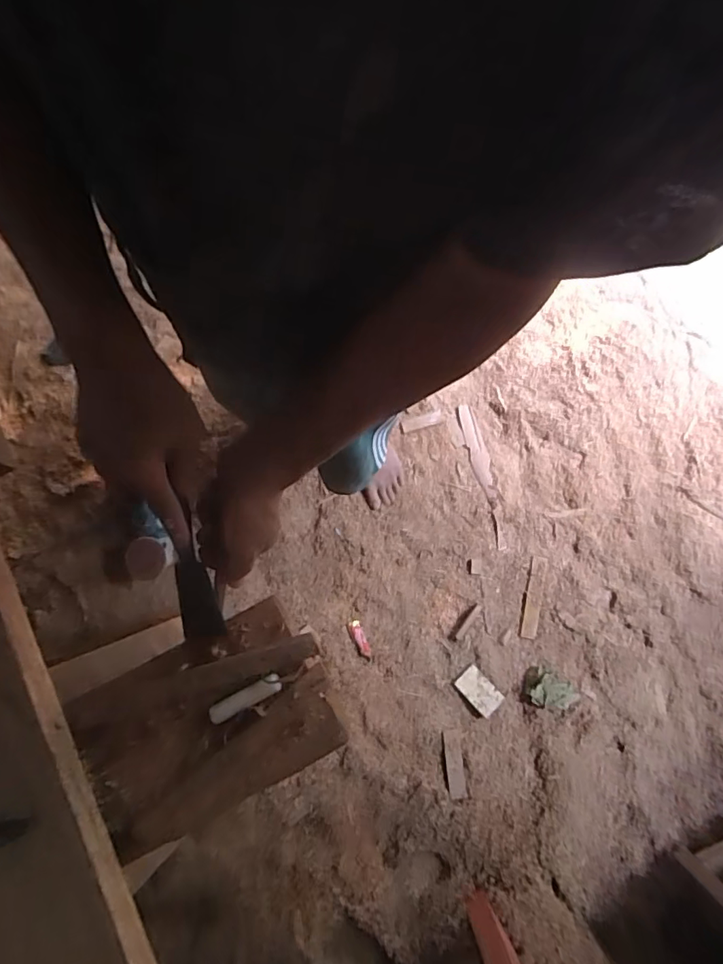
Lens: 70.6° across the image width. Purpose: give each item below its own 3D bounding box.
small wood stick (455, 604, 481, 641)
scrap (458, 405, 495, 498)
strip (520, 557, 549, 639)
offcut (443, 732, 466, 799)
[{"bbox_3d":[0.239,0.313,1.144,0.015,0.007,0.088,36,84,8],"label":"small wood stick"},{"bbox_3d":[0.292,-0.080,1.295,0.046,0.008,0.245,-12,80,1],"label":"scrap"},{"bbox_3d":[0.401,0.266,1.185,0.035,0.010,0.189,15,82,6],"label":"strip"},{"bbox_3d":[0.182,0.555,1.004,0.036,0.004,0.114,-3,59,-1],"label":"offcut"}]

